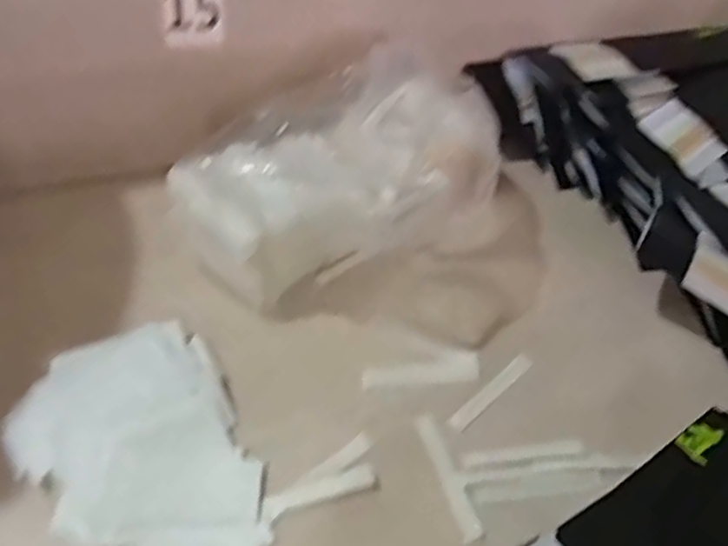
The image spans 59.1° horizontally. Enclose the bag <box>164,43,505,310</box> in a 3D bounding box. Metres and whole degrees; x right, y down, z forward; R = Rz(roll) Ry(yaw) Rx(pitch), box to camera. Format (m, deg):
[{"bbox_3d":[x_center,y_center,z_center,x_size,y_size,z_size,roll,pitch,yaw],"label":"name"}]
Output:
[{"bbox_3d":[-0.018,-0.077,0.561,0.267,0.125,0.158,-18,51,-19],"label":"bag"}]

